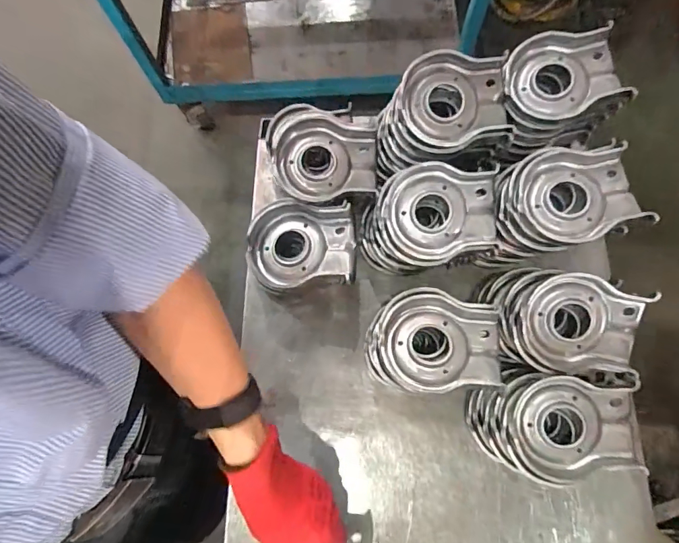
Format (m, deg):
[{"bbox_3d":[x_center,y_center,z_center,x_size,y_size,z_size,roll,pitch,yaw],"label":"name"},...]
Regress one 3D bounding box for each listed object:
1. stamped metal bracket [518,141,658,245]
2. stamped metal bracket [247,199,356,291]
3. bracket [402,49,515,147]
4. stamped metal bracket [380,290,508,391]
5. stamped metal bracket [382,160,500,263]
[{"bbox_3d":[0.256,-0.083,0.444,0.117,0.029,0.100,-11,72,-3],"label":"stamped metal bracket"},{"bbox_3d":[-0.045,-0.032,0.489,0.124,0.034,0.097,0,72,1],"label":"stamped metal bracket"},{"bbox_3d":[0.128,-0.195,0.467,0.121,0.032,0.102,-11,95,-3],"label":"bracket"},{"bbox_3d":[0.105,0.071,0.433,0.123,0.025,0.103,7,68,4],"label":"stamped metal bracket"},{"bbox_3d":[0.112,-0.067,0.463,0.124,0.020,0.102,-3,90,1],"label":"stamped metal bracket"}]

